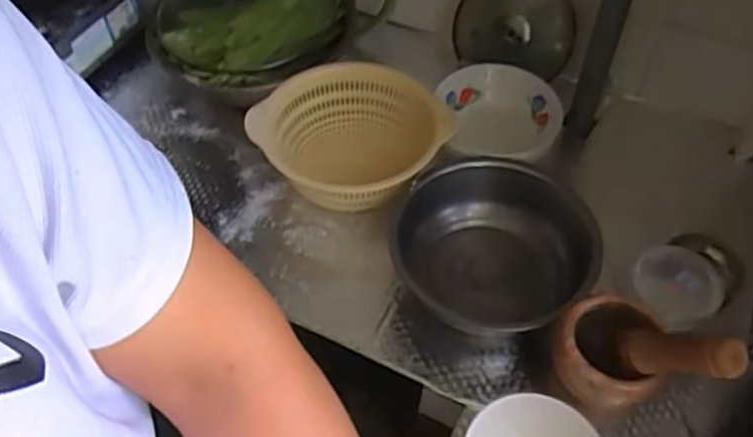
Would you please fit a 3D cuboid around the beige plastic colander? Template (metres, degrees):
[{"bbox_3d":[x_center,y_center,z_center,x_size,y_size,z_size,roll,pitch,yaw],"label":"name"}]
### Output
[{"bbox_3d":[-0.029,-0.094,0.801,0.217,0.085,0.194,6,53,6],"label":"beige plastic colander"}]

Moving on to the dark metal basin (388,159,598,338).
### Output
[{"bbox_3d":[0.131,0.039,0.736,0.198,0.091,0.196,-1,52,1],"label":"dark metal basin"}]

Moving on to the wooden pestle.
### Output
[{"bbox_3d":[0.242,0.110,0.547,0.026,0.115,0.029,-37,101,-24],"label":"wooden pestle"}]

